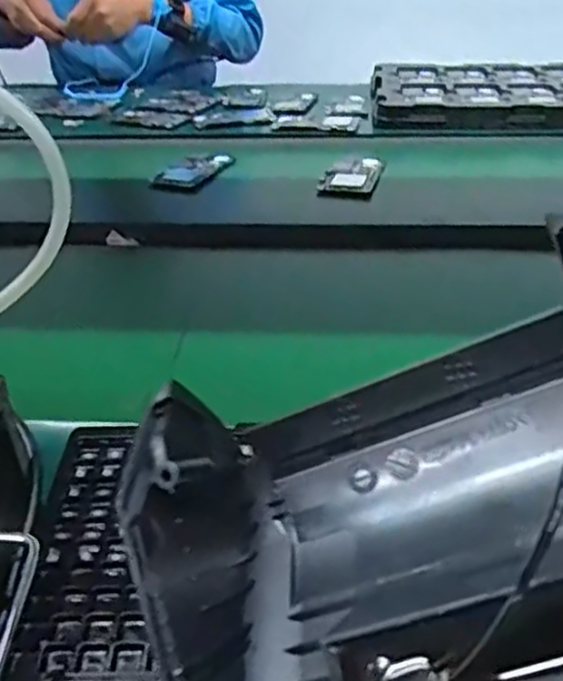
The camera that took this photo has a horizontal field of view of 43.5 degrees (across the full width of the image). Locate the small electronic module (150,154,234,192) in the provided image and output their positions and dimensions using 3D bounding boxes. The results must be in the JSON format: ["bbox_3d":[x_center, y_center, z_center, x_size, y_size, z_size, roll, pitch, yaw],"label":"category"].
[{"bbox_3d":[-0.113,-0.222,0.925,0.073,0.010,0.129,10,35,18],"label":"small electronic module"}]

